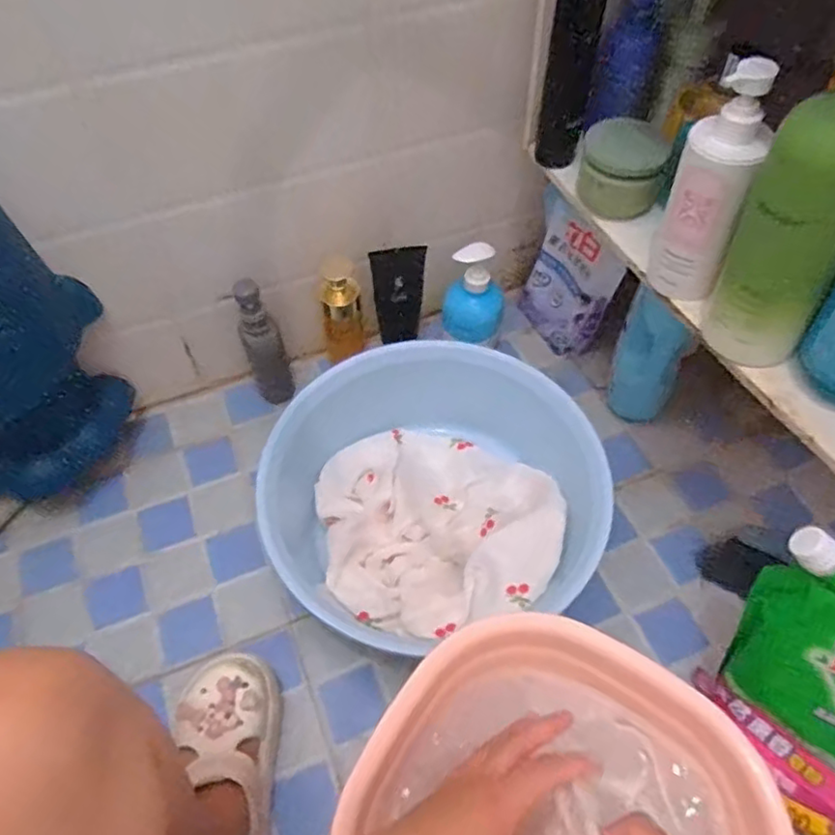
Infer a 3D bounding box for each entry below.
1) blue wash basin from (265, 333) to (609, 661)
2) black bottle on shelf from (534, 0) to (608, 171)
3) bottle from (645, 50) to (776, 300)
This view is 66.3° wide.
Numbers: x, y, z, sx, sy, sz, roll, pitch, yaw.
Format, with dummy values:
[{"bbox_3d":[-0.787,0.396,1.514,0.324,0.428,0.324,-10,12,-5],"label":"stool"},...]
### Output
[{"bbox_3d":[0.011,0.083,0.780,0.353,0.148,0.328,-2,54,2],"label":"blue wash basin"},{"bbox_3d":[0.156,-0.361,0.649,0.050,0.205,0.040,10,55,11],"label":"black bottle on shelf"},{"bbox_3d":[0.240,-0.183,0.533,0.060,0.194,0.058,19,57,17],"label":"bottle"}]

